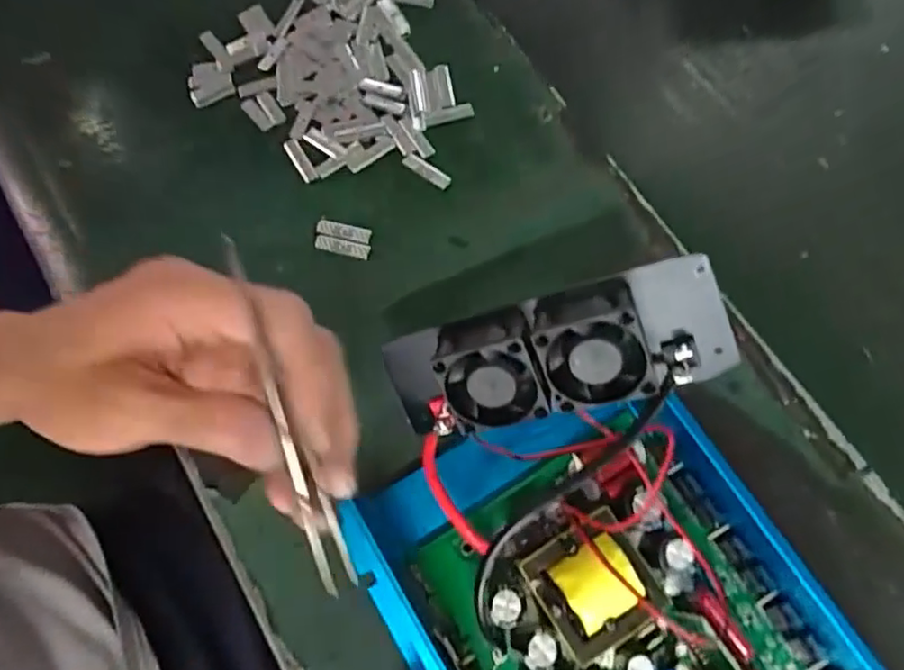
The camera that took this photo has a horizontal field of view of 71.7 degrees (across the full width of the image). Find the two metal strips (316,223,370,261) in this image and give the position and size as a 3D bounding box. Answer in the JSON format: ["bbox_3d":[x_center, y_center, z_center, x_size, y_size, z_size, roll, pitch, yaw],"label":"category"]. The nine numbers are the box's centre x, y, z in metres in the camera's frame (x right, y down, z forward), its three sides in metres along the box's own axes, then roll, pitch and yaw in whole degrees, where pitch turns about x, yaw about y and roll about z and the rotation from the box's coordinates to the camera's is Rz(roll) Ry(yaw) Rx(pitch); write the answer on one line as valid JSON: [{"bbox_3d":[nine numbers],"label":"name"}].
[{"bbox_3d":[-0.060,-0.052,0.343,0.030,0.004,0.018,11,71,1],"label":"two metal strips"}]

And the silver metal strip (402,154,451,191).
[{"bbox_3d":[-0.015,-0.094,0.358,0.031,0.004,0.008,36,74,11],"label":"silver metal strip"}]

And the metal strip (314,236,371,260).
[{"bbox_3d":[-0.060,-0.049,0.341,0.030,0.004,0.009,12,71,2],"label":"metal strip"}]

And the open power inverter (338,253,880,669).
[{"bbox_3d":[0.070,0.122,0.238,0.166,0.096,0.286,-25,73,-9],"label":"open power inverter"}]

